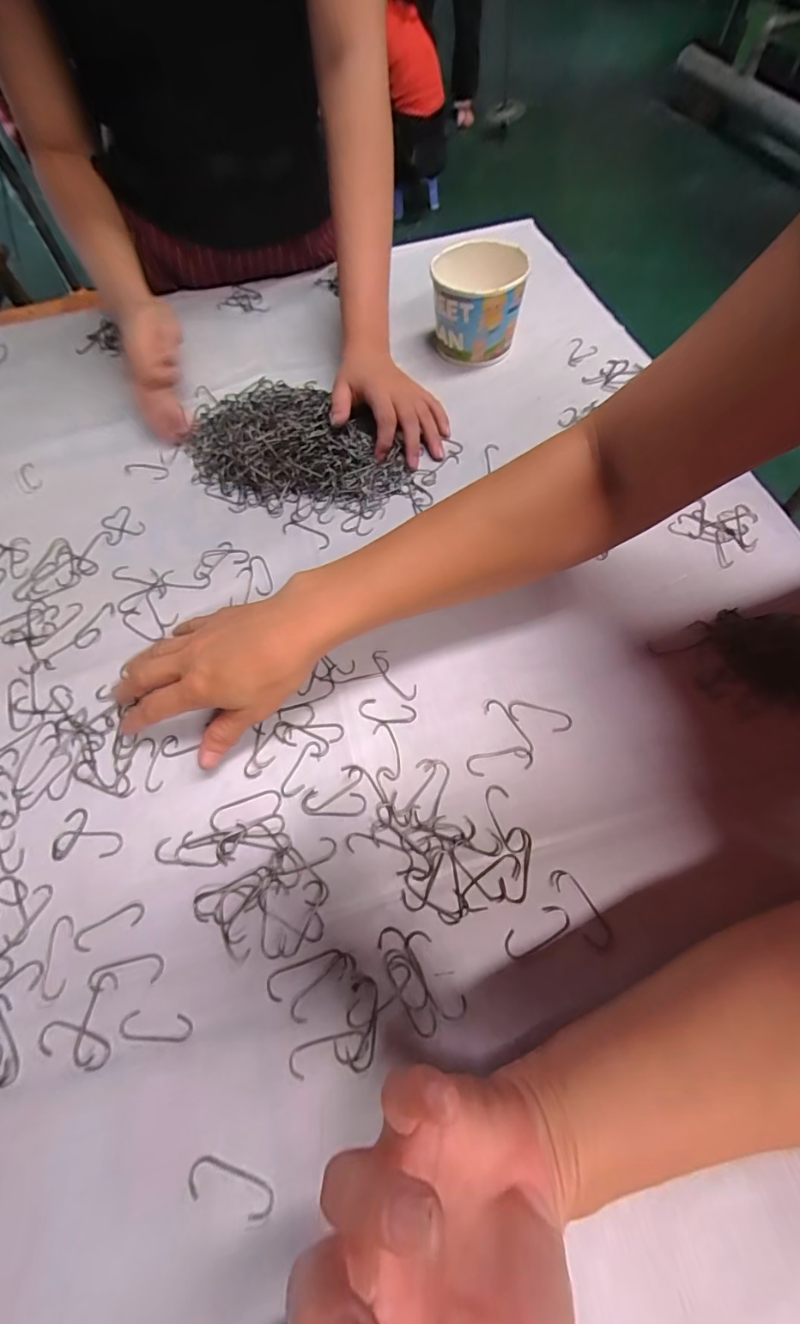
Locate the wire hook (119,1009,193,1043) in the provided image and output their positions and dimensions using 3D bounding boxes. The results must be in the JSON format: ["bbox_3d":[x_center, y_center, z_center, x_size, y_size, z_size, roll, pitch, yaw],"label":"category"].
[{"bbox_3d":[-0.135,0.201,0.264,0.041,0.004,0.013,3,64,4],"label":"wire hook"}]

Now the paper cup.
[{"bbox_3d":[0.077,-0.357,0.482,0.085,0.082,0.075,6,64,6],"label":"paper cup"}]

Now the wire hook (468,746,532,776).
[{"bbox_3d":[0.067,0.066,0.322,0.044,0.004,0.015,-9,64,-2],"label":"wire hook"}]

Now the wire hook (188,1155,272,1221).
[{"bbox_3d":[-0.083,0.258,0.236,0.044,0.004,0.016,11,65,8],"label":"wire hook"}]

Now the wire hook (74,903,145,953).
[{"bbox_3d":[-0.175,0.159,0.288,0.042,0.004,0.013,-26,65,-10],"label":"wire hook"}]

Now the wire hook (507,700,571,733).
[{"bbox_3d":[0.097,0.037,0.334,0.042,0.004,0.016,16,66,10],"label":"wire hook"}]

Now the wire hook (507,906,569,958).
[{"bbox_3d":[0.079,0.155,0.276,0.041,0.004,0.016,-28,66,-11],"label":"wire hook"}]

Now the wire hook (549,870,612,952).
[{"bbox_3d":[0.106,0.143,0.280,0.016,0.004,0.046,-27,66,-10],"label":"wire hook"}]

